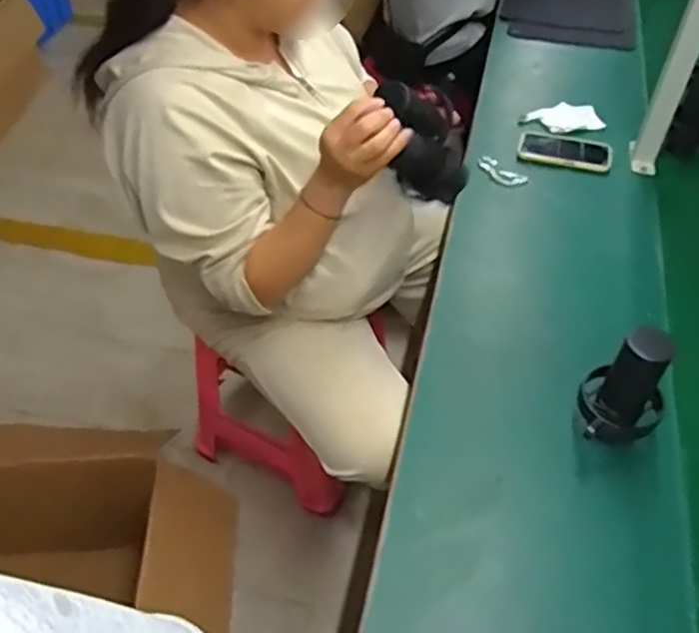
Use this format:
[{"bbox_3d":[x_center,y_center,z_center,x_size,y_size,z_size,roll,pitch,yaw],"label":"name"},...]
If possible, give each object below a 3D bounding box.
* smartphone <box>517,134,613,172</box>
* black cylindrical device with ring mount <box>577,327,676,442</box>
[{"bbox_3d":[0.420,-0.321,1.297,0.175,0.020,0.081,9,45,13],"label":"smartphone"},{"bbox_3d":[0.333,0.089,0.806,0.094,0.177,0.092,-2,43,2],"label":"black cylindrical device with ring mount"}]

